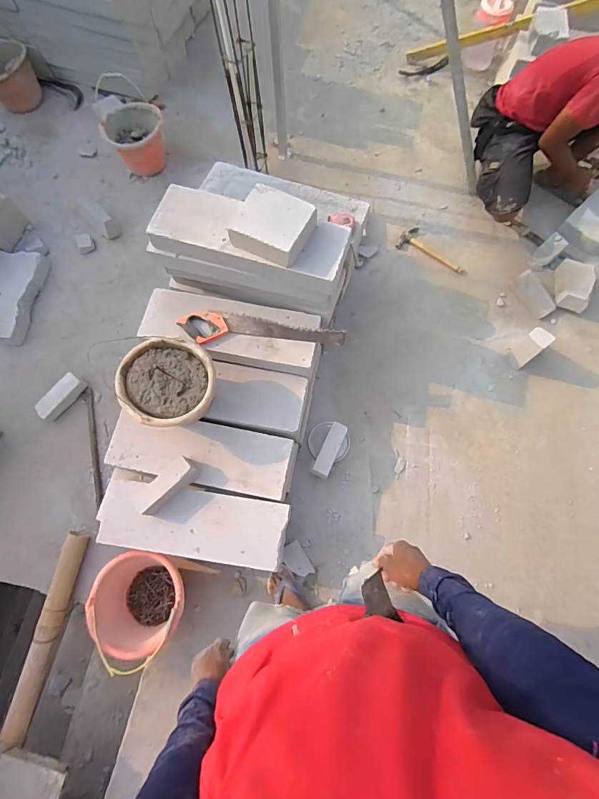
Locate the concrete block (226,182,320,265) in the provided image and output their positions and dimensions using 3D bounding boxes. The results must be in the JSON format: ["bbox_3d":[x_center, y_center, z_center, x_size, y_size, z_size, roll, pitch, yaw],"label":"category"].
[{"bbox_3d":[-0.079,-0.503,1.149,0.207,0.085,0.187,26,75,9],"label":"concrete block"}]

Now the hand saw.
[{"bbox_3d":[-0.124,-0.226,1.331,0.545,0.023,0.115,6,72,3],"label":"hand saw"}]

